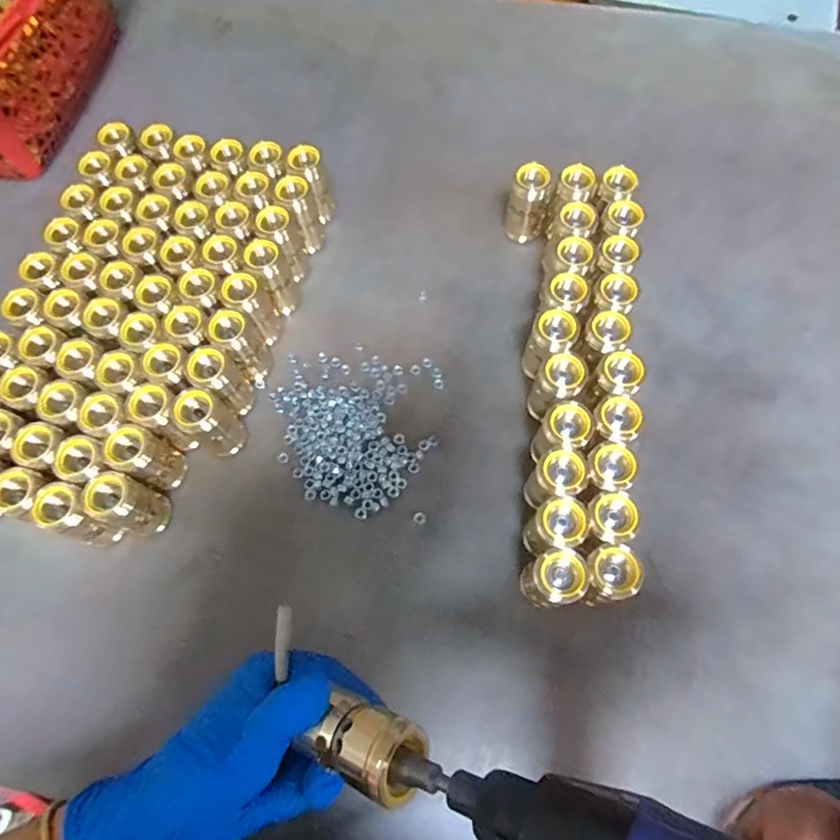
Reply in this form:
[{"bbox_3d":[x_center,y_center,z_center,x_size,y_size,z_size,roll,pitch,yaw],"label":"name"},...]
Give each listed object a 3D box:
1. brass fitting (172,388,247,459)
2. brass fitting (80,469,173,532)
[{"bbox_3d":[-0.150,0.003,0.396,0.029,0.060,0.032,42,75,15],"label":"brass fitting"},{"bbox_3d":[-0.198,0.058,0.378,0.029,0.060,0.031,21,71,9],"label":"brass fitting"}]

